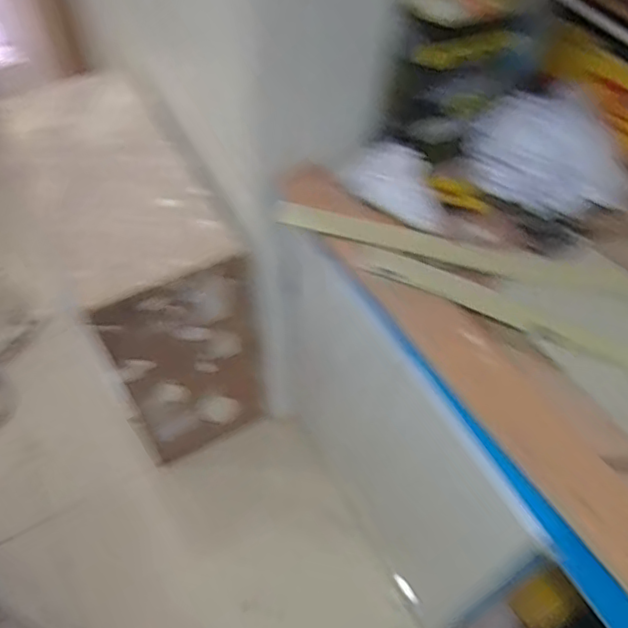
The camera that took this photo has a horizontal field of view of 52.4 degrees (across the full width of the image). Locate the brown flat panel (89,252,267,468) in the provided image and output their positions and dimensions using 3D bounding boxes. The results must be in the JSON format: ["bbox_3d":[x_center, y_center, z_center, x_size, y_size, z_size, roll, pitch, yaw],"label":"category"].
[{"bbox_3d":[-0.251,0.131,1.354,0.280,0.626,0.020,-20,58,-15],"label":"brown flat panel"}]

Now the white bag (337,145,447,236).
[{"bbox_3d":[0.133,-0.196,0.952,0.165,0.058,0.086,32,60,20],"label":"white bag"}]

